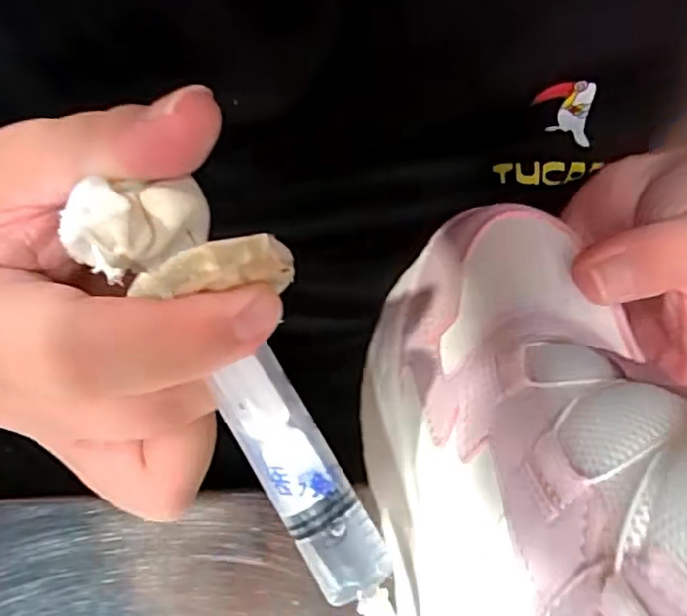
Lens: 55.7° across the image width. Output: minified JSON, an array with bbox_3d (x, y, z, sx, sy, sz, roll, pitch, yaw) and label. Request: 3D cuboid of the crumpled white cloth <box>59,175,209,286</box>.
[{"bbox_3d":[-0.044,-0.019,0.139,0.030,0.020,0.016,-15,52,-11],"label":"crumpled white cloth"}]

